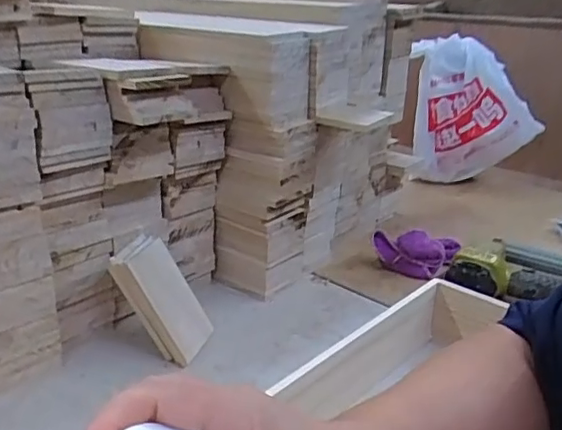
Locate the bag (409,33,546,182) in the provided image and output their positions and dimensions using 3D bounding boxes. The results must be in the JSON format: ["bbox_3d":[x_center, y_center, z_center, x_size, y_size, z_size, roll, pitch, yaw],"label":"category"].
[{"bbox_3d":[0.388,-0.203,1.166,0.240,0.258,0.104,12,24,23],"label":"bag"}]

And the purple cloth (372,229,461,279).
[{"bbox_3d":[0.195,0.053,0.819,0.124,0.054,0.055,1,22,-1],"label":"purple cloth"}]

